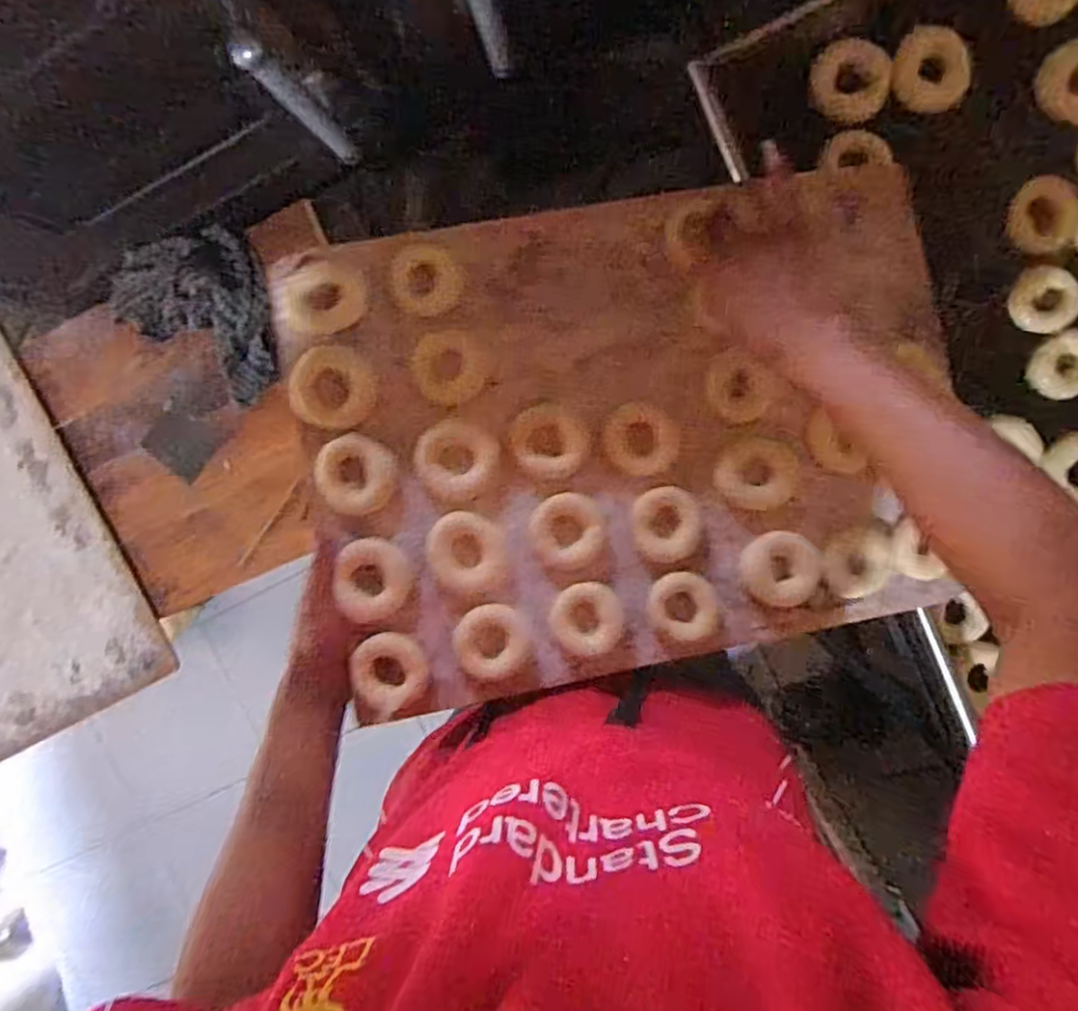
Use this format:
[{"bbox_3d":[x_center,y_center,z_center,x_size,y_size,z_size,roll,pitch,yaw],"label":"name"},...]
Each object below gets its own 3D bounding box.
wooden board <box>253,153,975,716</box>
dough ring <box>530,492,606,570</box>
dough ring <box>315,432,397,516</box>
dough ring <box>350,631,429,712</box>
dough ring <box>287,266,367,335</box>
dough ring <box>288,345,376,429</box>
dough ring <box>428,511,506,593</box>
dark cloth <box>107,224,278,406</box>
[{"bbox_3d":[0.095,-0.067,0.631,0.583,0.026,0.414,-12,92,-3],"label":"wooden board"},{"bbox_3d":[0.026,0.024,0.635,0.066,0.011,0.068,0,92,5],"label":"dough ring"},{"bbox_3d":[-0.162,-0.028,0.612,0.064,0.017,0.069,0,92,5],"label":"dough ring"},{"bbox_3d":[-0.131,0.148,0.619,0.060,0.017,0.068,-5,83,-15],"label":"dough ring"},{"bbox_3d":[-0.190,-0.183,0.615,0.069,0.011,0.057,-30,89,5],"label":"dough ring"},{"bbox_3d":[-0.183,-0.105,0.612,0.071,0.015,0.070,0,92,5],"label":"dough ring"},{"bbox_3d":[-0.064,0.042,0.626,0.063,0.015,0.073,-40,88,5],"label":"dough ring"},{"bbox_3d":[-0.459,-0.281,0.968,0.212,0.091,0.186,37,95,3],"label":"dark cloth"}]

